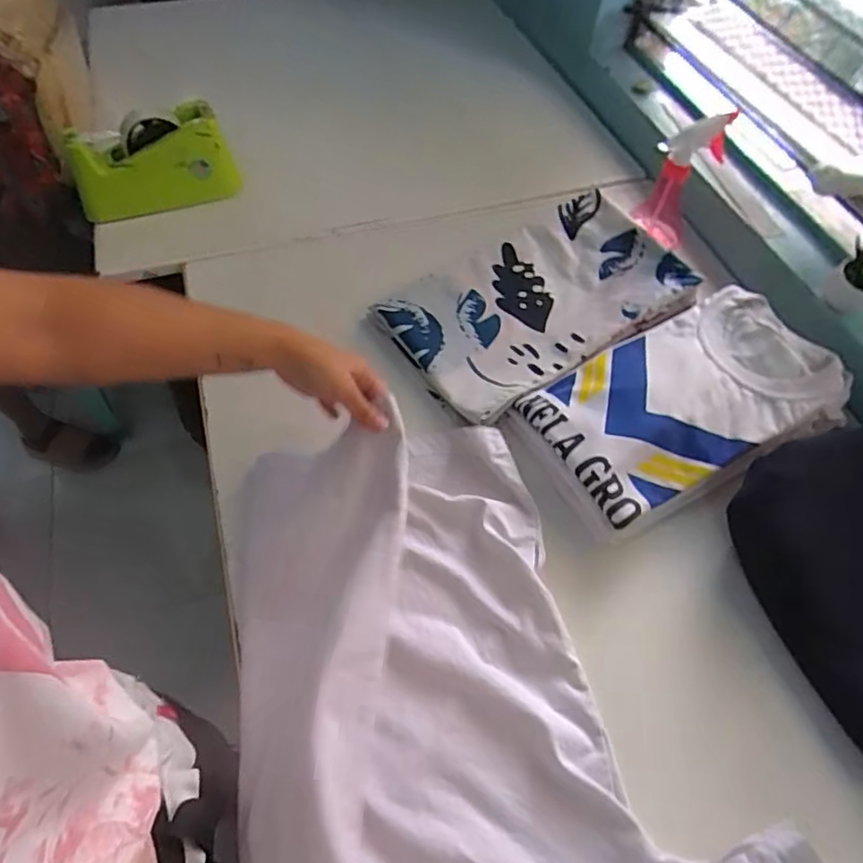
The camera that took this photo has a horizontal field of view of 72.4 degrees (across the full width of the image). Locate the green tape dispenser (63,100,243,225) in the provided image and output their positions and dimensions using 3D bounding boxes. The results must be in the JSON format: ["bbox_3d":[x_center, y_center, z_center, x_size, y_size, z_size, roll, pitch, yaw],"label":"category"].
[{"bbox_3d":[-0.365,-0.351,0.781,0.197,0.125,0.054,-13,58,-10],"label":"green tape dispenser"}]

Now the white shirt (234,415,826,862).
[{"bbox_3d":[0.037,0.215,0.413,0.383,0.143,0.568,-19,60,-14],"label":"white shirt"}]

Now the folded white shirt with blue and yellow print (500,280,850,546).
[{"bbox_3d":[0.257,-0.031,0.609,0.304,0.052,0.179,-25,61,-17],"label":"folded white shirt with blue and yellow print"}]

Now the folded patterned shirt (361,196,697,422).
[{"bbox_3d":[0.132,-0.158,0.705,0.347,0.031,0.219,-32,63,-20],"label":"folded patterned shirt"}]

